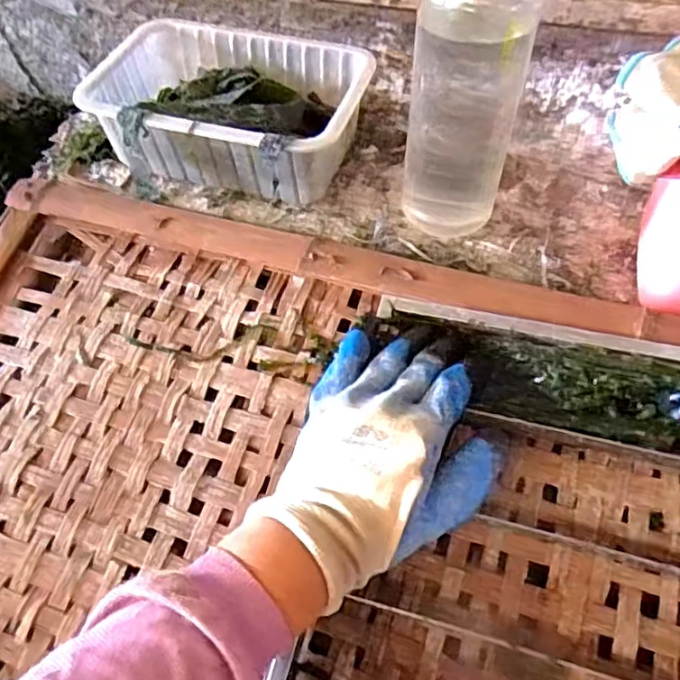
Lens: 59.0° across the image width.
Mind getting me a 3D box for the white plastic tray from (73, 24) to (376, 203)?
[{"bbox_3d":[-0.103,-0.223,0.595,0.245,0.086,0.165,14,54,14],"label":"white plastic tray"}]

